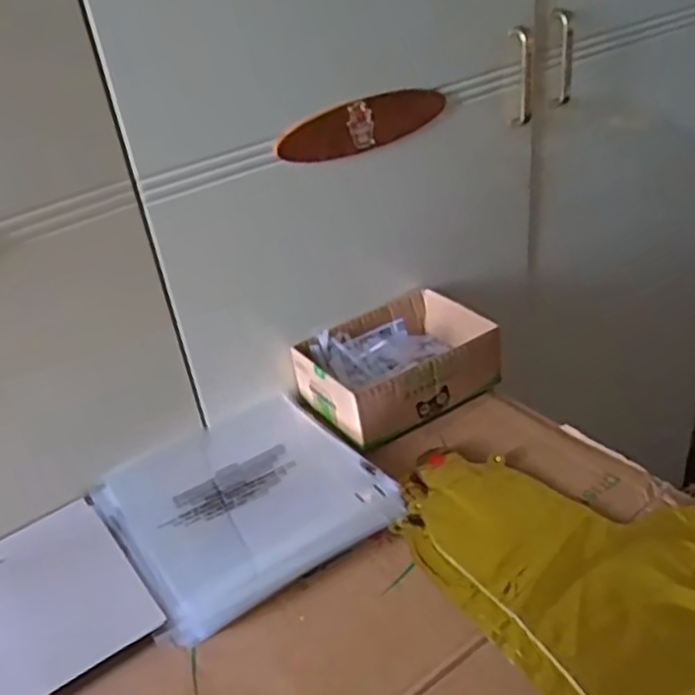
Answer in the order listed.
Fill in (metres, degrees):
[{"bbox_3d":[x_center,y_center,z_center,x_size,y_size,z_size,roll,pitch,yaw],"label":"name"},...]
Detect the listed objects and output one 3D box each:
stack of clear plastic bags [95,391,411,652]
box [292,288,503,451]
[{"bbox_3d":[-0.095,0.131,0.647,0.220,0.020,0.219,-23,38,-23],"label":"stack of clear plastic bags"},{"bbox_3d":[0.048,0.013,0.745,0.177,0.059,0.142,-23,38,-23],"label":"box"}]

